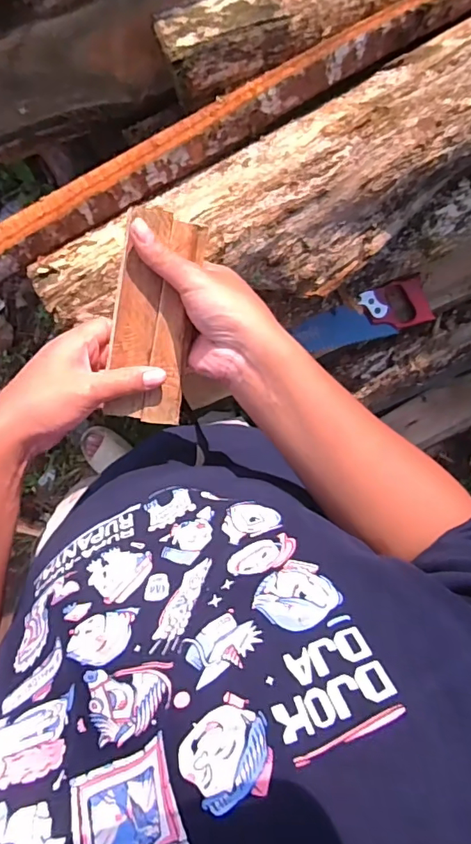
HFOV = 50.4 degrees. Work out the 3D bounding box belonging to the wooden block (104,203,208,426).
[{"bbox_3d":[-0.068,-0.086,0.428,0.068,0.021,0.175,6,105,-3],"label":"wooden block"}]

